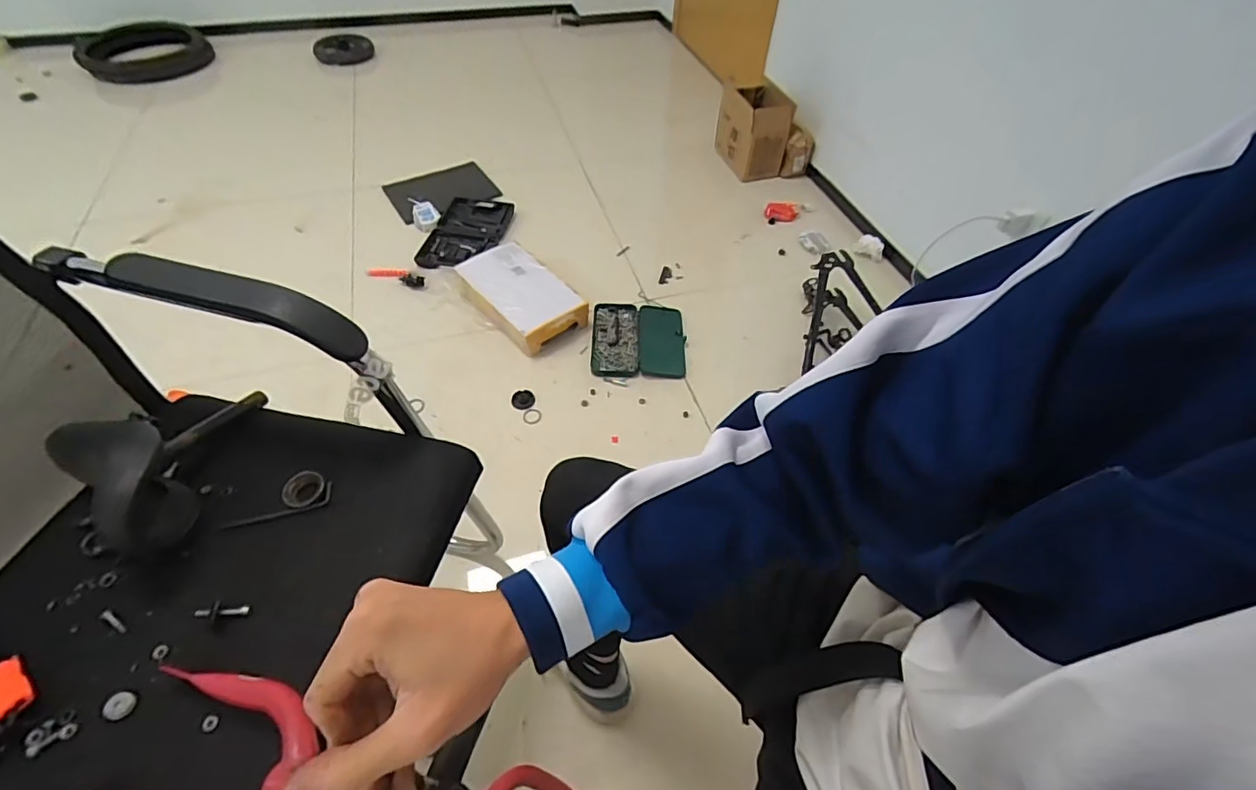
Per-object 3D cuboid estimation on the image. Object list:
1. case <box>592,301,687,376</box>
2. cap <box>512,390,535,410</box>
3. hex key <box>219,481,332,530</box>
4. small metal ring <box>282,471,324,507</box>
[{"bbox_3d":[0.028,-0.149,1.438,0.245,0.031,0.259,3,53,-2],"label":"case"},{"bbox_3d":[-0.255,0.010,1.307,0.055,0.016,0.051,2,53,-3],"label":"cap"},{"bbox_3d":[-0.403,0.135,0.622,0.121,0.012,0.027,-20,57,-19],"label":"hex key"},{"bbox_3d":[-0.379,0.110,0.630,0.043,0.014,0.040,1,51,-2],"label":"small metal ring"}]

